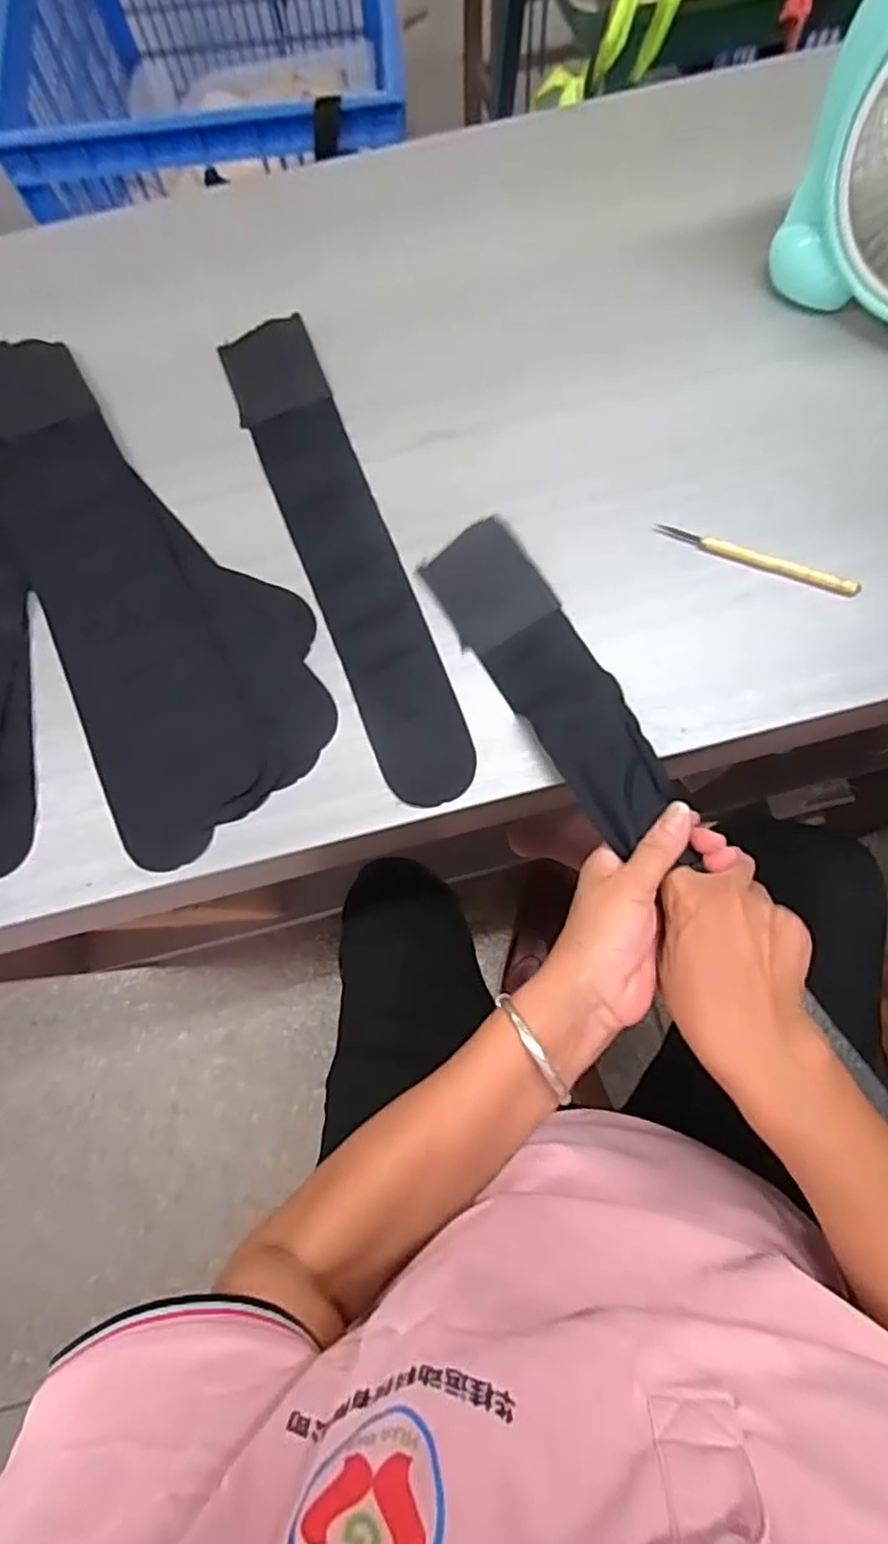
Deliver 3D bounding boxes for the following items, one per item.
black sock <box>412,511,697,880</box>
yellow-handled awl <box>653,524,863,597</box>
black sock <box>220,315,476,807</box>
[{"bbox_3d":[0.072,-0.067,0.458,0.074,0.023,0.255,-27,69,-5],"label":"black sock"},{"bbox_3d":[0.229,-0.157,0.481,0.147,0.007,0.012,20,78,6],"label":"yellow-handled awl"},{"bbox_3d":[-0.076,-0.173,0.500,0.071,0.007,0.418,-22,77,-4],"label":"black sock"}]

